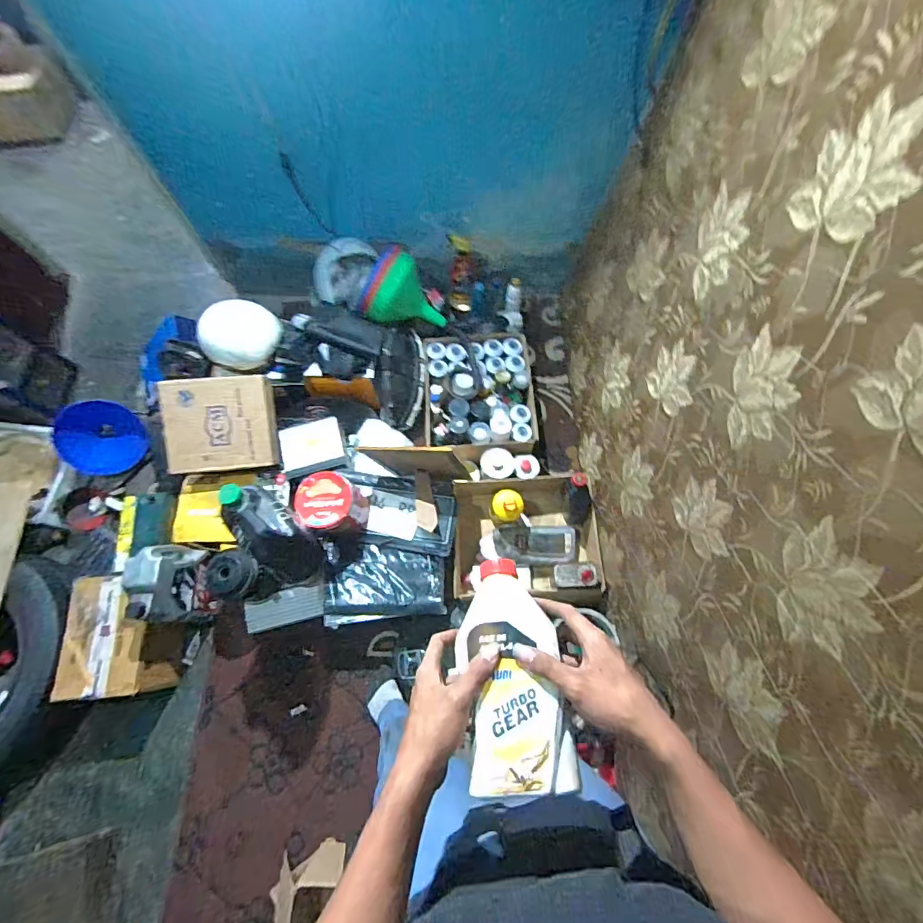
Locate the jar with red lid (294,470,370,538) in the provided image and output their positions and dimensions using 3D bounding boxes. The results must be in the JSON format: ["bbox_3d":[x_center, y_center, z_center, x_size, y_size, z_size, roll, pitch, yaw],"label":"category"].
[{"bbox_3d":[-0.349,0.125,1.231,0.158,0.165,0.146,-1,69,2],"label":"jar with red lid"}]

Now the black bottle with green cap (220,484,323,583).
[{"bbox_3d":[-0.424,0.163,0.984,0.123,0.095,0.260,-44,98,-13],"label":"black bottle with green cap"}]

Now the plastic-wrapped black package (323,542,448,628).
[{"bbox_3d":[-0.217,0.337,1.257,0.332,0.056,0.203,-6,69,0],"label":"plastic-wrapped black package"}]

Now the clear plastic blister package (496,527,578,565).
[{"bbox_3d":[0.229,0.258,1.371,0.247,0.042,0.109,-2,69,1],"label":"clear plastic blister package"}]

